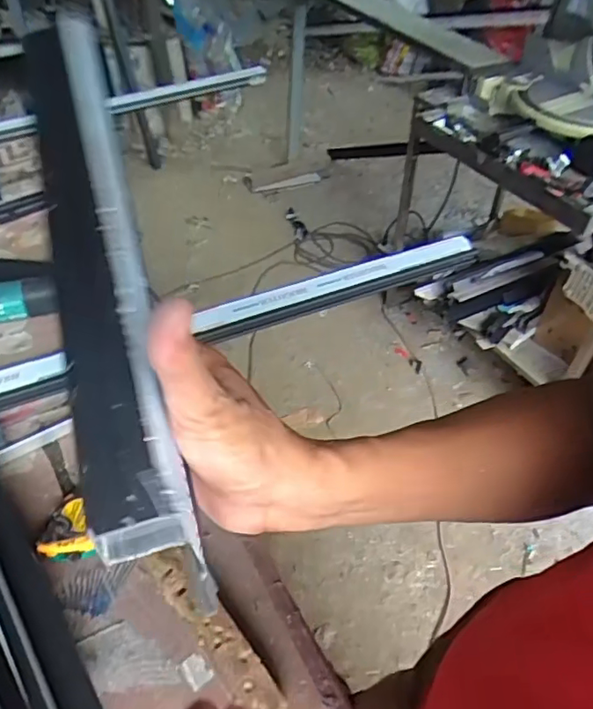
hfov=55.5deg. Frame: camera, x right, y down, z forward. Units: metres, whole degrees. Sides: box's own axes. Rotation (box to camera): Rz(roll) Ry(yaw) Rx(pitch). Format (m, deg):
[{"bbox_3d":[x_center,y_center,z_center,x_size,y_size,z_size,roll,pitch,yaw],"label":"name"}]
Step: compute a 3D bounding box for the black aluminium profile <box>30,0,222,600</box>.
[{"bbox_3d":[-0.097,-0.043,0.281,0.044,0.034,0.309,-11,70,-13],"label":"black aluminium profile"}]

